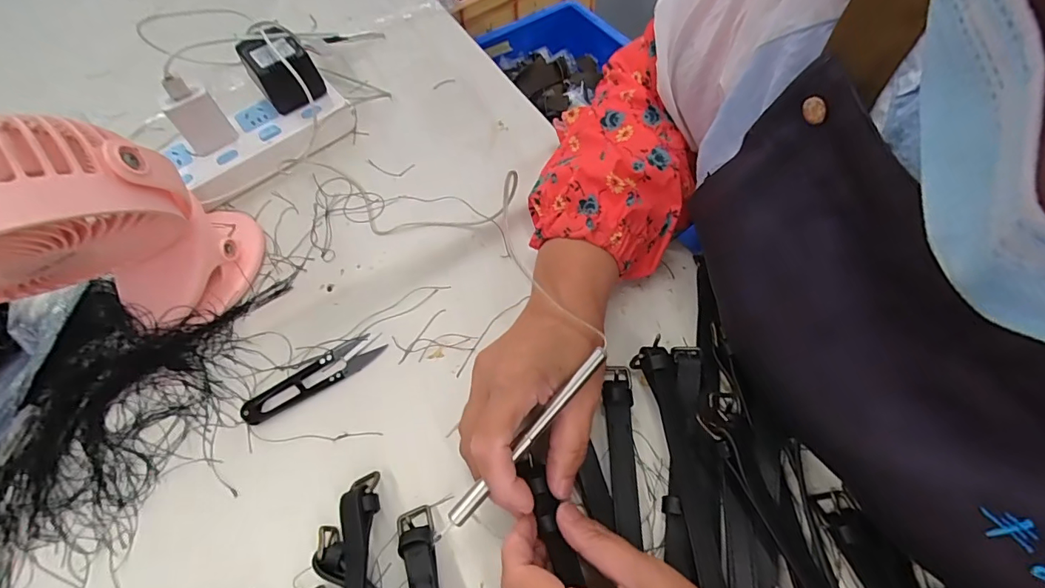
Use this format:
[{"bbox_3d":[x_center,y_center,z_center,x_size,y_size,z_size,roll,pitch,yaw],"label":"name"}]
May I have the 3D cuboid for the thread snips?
[{"bbox_3d":[-0.149,0.058,0.341,0.099,0.007,0.024,-30,63,-13],"label":"thread snips"}]

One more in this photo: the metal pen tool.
[{"bbox_3d":[0.004,0.078,0.267,0.009,0.005,0.123,40,83,23],"label":"metal pen tool"}]

